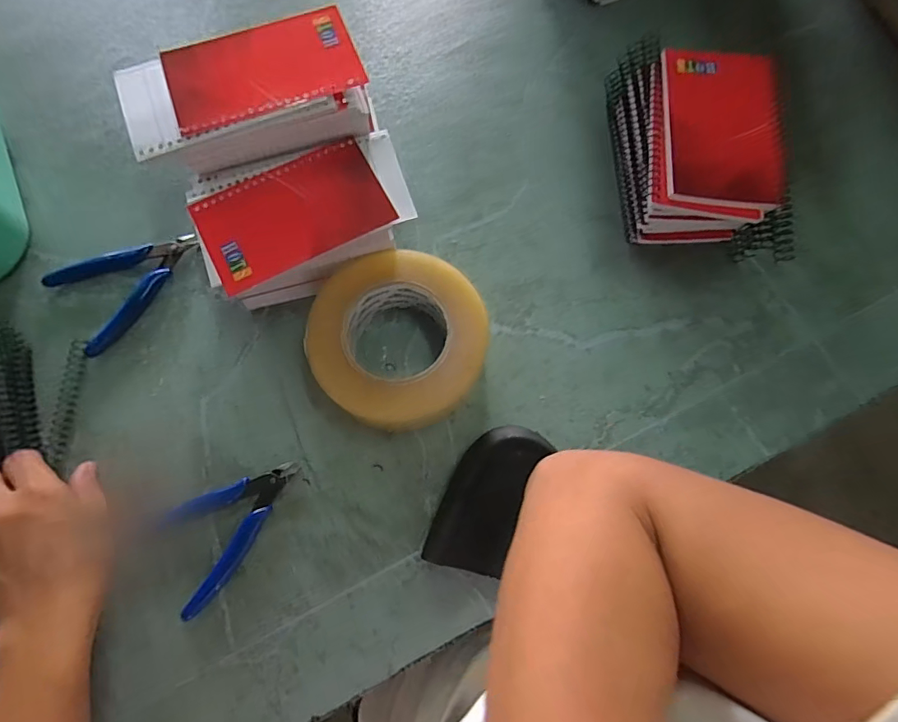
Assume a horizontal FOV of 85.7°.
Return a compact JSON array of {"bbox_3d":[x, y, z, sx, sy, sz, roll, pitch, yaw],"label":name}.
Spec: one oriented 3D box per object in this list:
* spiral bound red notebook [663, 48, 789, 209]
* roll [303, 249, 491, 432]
[{"bbox_3d":[0.199,-0.171,0.352,0.082,0.014,0.128,7,74,1],"label":"spiral bound red notebook"},{"bbox_3d":[-0.038,-0.014,0.372,0.125,0.058,0.122,0,74,-1],"label":"roll"}]

